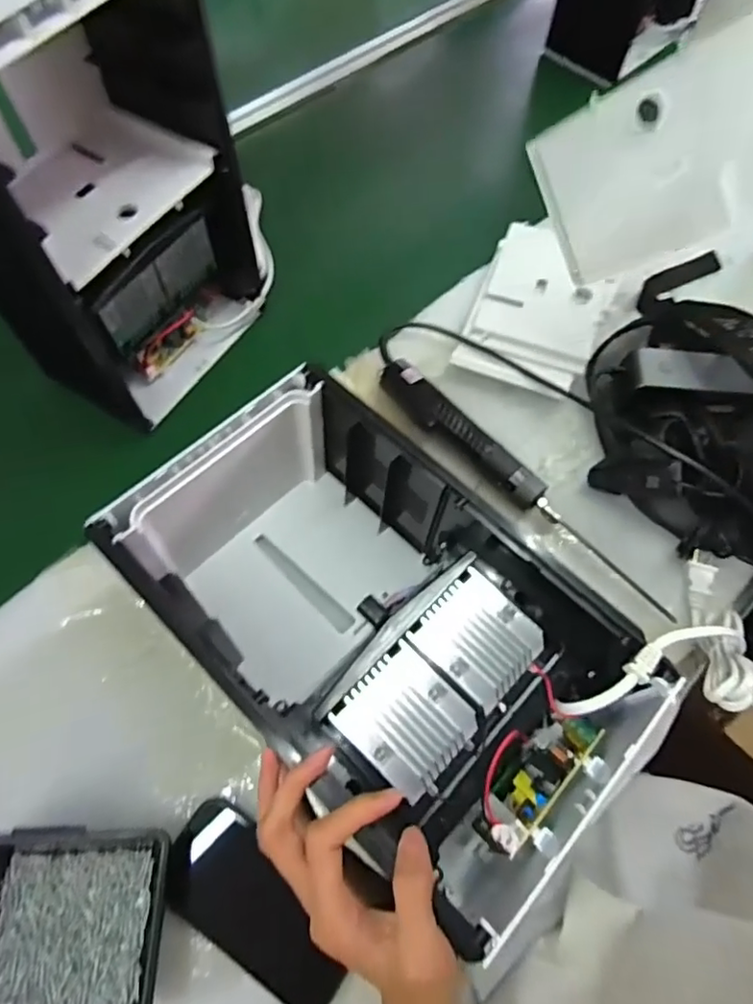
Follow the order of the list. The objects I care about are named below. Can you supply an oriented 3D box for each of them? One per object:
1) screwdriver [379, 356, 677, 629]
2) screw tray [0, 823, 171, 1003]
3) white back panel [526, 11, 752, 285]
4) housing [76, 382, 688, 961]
[{"bbox_3d":[0.130,-0.020,0.548,0.035,0.035,0.339,-41,71,-18],"label":"screwdriver"},{"bbox_3d":[-0.208,0.280,0.375,0.136,0.053,0.128,-2,64,-1],"label":"screw tray"},{"bbox_3d":[0.226,-0.253,0.451,0.186,0.141,0.021,-10,31,38],"label":"white back panel"},{"bbox_3d":[0.000,0.089,0.437,0.349,0.142,0.209,42,70,18],"label":"housing"}]

